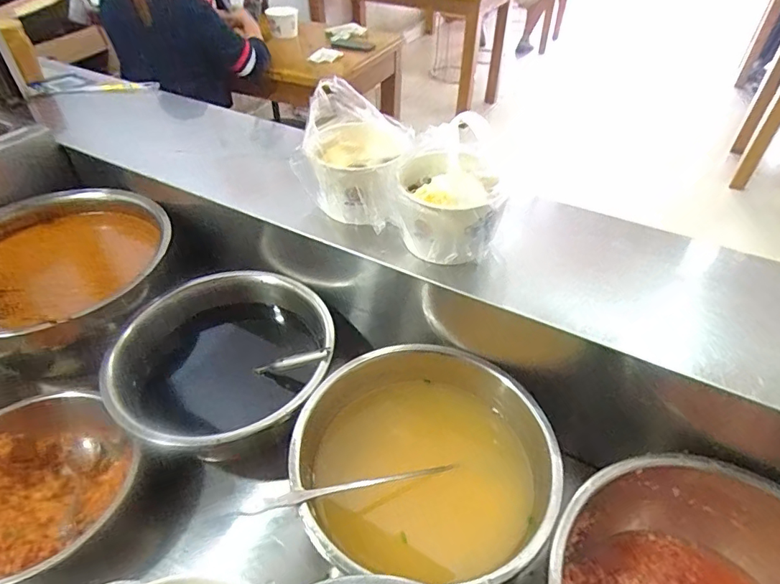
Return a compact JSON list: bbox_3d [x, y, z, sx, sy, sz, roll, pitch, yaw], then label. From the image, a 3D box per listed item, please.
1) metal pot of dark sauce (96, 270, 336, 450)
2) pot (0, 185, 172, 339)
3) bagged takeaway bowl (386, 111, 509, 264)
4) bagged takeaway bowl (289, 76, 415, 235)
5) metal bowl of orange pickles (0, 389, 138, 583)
[{"bbox_3d":[-0.207,0.112,0.655,0.269,0.174,0.271,0,43,0],"label":"metal pot of dark sauce"},{"bbox_3d":[-0.479,-0.013,0.710,0.296,0.131,0.319,0,43,0],"label":"pot"},{"bbox_3d":[0.065,-0.110,0.567,0.111,0.124,0.126,-15,45,-16],"label":"bagged takeaway bowl"},{"bbox_3d":[-0.040,-0.177,0.617,0.131,0.152,0.119,11,44,12],"label":"bagged takeaway bowl"},{"bbox_3d":[-0.391,0.219,0.535,0.195,0.069,0.208,0,43,0],"label":"metal bowl of orange pickles"}]

